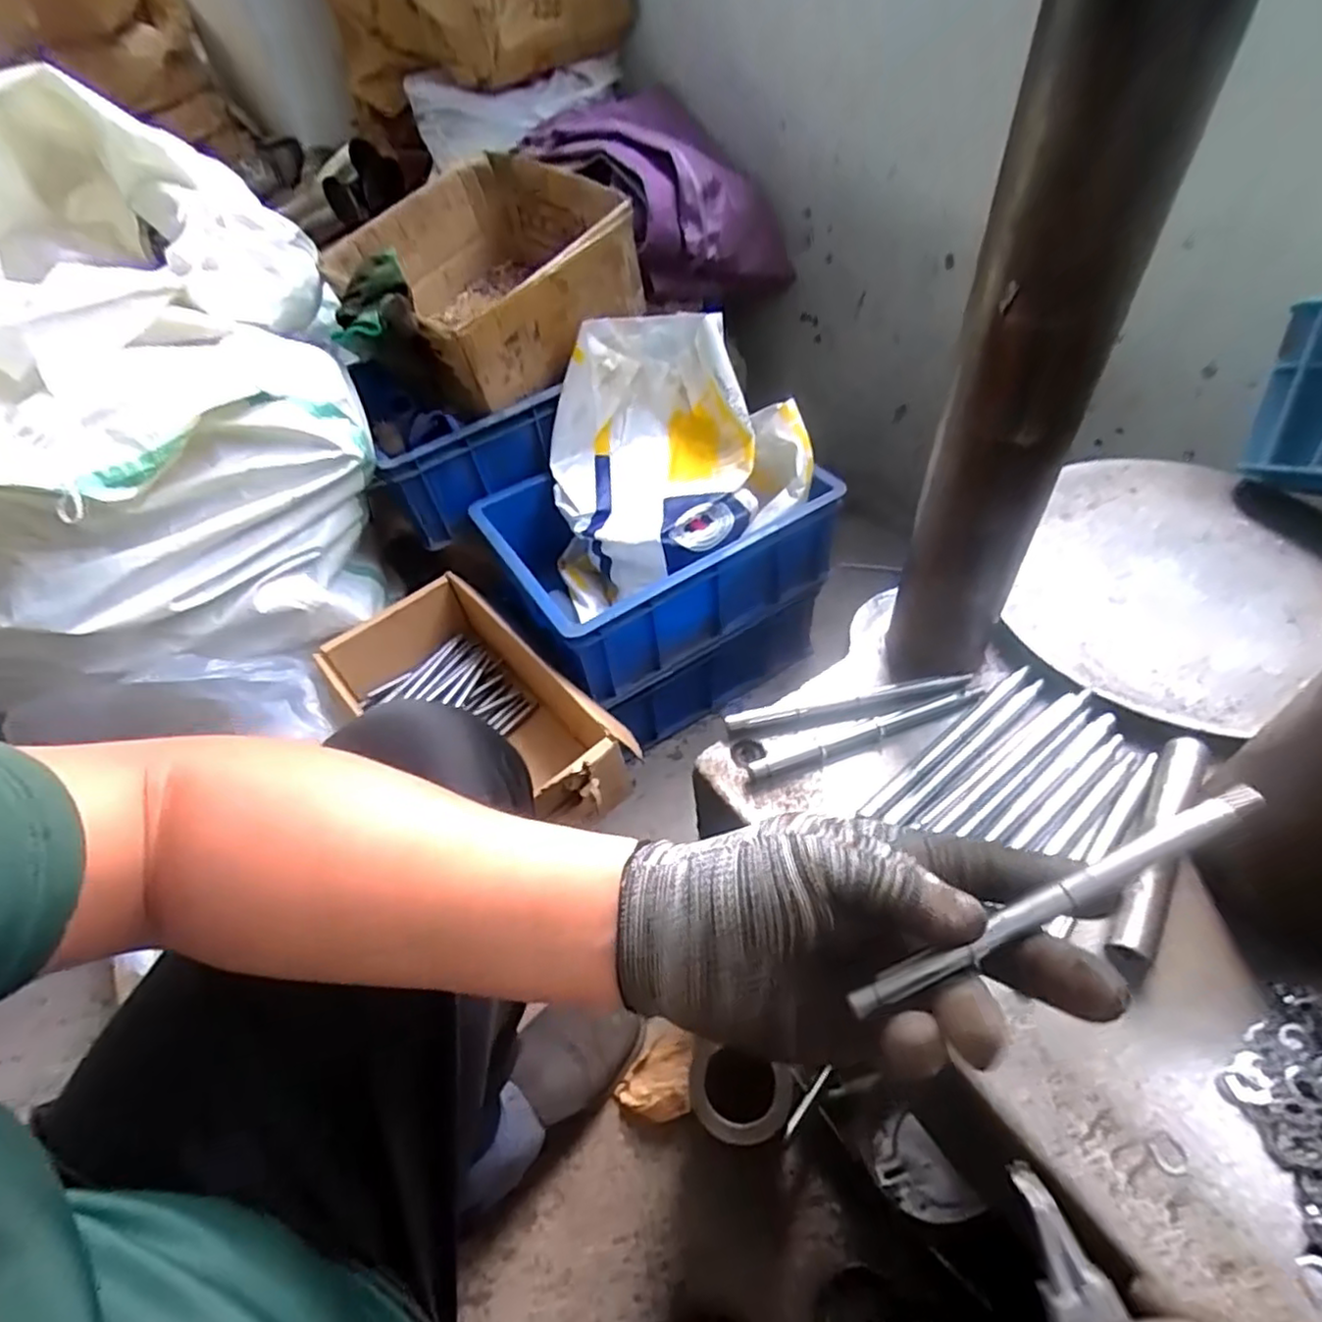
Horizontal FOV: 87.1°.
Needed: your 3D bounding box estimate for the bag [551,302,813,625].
[{"bbox_3d":[0.015,-0.251,0.891,0.320,0.243,0.305,-10,50,-2],"label":"bag"}]

